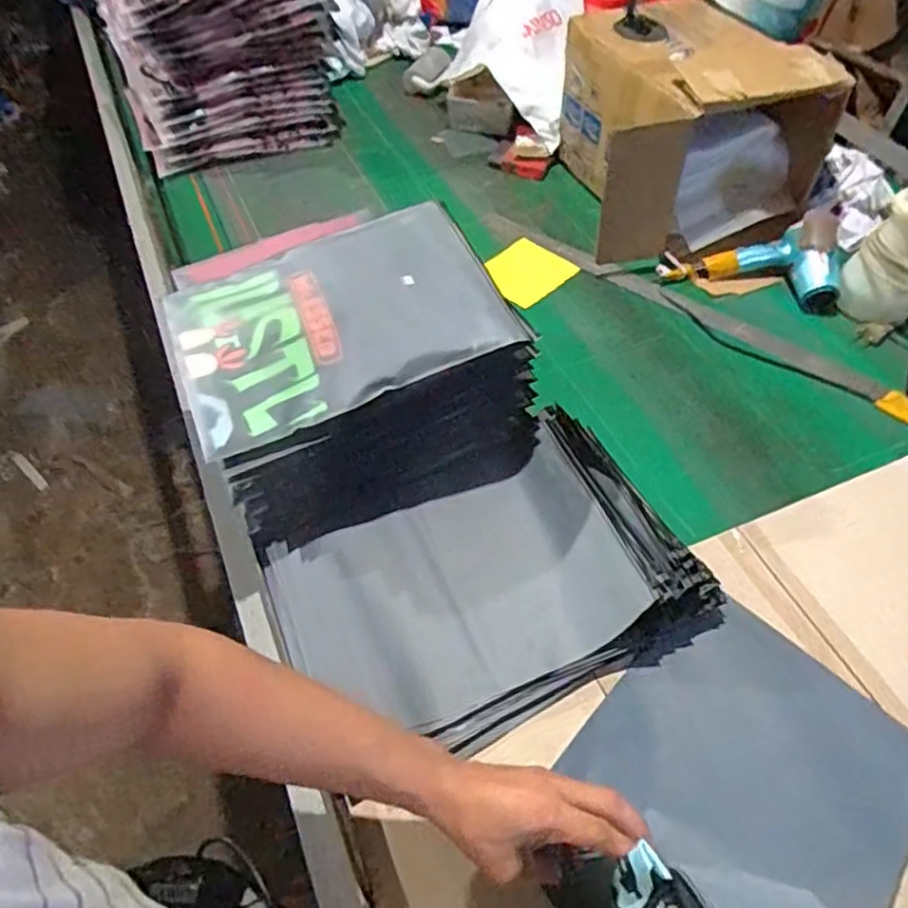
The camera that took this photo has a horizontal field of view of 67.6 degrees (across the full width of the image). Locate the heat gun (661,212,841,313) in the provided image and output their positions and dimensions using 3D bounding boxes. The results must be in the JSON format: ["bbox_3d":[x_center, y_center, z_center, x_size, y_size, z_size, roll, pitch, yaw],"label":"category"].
[{"bbox_3d":[0.437,-0.297,0.998,0.241,0.073,0.132,15,54,10],"label":"heat gun"}]

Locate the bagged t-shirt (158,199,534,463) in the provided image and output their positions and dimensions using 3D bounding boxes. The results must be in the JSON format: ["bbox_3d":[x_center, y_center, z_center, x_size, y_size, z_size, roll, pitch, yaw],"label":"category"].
[{"bbox_3d":[-0.126,-0.149,0.710,0.326,0.032,0.244,-20,56,-13],"label":"bagged t-shirt"}]

